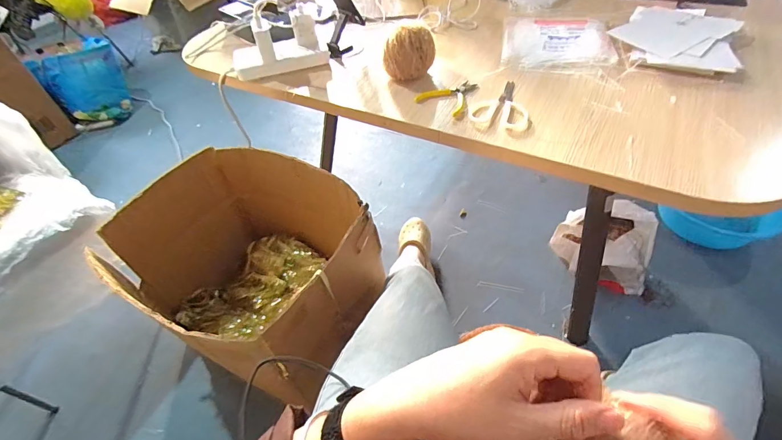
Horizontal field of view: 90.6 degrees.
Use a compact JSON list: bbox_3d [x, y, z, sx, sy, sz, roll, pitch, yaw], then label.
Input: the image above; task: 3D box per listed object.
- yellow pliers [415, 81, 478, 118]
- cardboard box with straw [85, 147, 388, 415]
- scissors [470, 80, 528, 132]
[{"bbox_3d":[0.106,-0.221,0.676,0.085,0.009,0.103,28,57,27],"label":"yellow pliers"},{"bbox_3d":[-0.334,0.130,1.019,0.574,0.372,0.500,25,55,25],"label":"cardboard box with straw"},{"bbox_3d":[0.190,-0.196,0.649,0.092,0.010,0.134,16,52,19],"label":"scissors"}]

